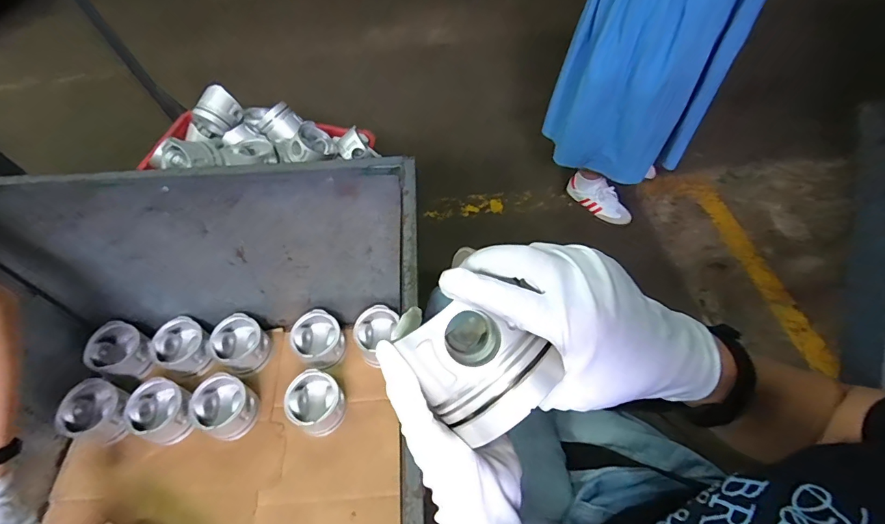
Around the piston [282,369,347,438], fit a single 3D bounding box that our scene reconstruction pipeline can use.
[{"bbox_3d":[-0.245,0.281,0.846,0.110,0.089,0.100,0,55,1],"label":"piston"}]

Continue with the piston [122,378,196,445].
[{"bbox_3d":[-0.549,0.300,0.854,0.123,0.077,0.104,22,58,15],"label":"piston"}]

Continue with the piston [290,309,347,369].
[{"bbox_3d":[-0.257,0.164,0.895,0.100,0.056,0.112,-33,61,-20],"label":"piston"}]

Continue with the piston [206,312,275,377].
[{"bbox_3d":[-0.428,0.181,0.920,0.111,0.082,0.105,30,60,20],"label":"piston"}]

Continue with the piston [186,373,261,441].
[{"bbox_3d":[-0.425,0.287,0.846,0.105,0.086,0.103,0,55,1],"label":"piston"}]

